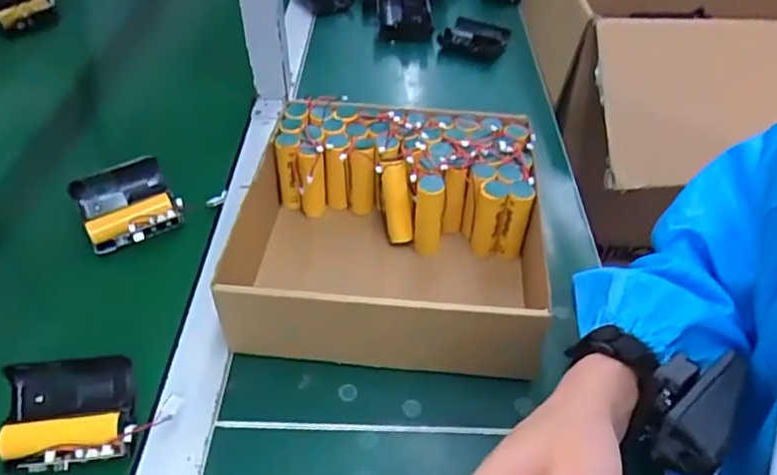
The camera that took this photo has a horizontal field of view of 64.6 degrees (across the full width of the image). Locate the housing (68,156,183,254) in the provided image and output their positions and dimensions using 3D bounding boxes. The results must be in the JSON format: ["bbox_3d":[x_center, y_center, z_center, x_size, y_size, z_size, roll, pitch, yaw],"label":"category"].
[{"bbox_3d":[-0.231,-0.031,0.546,0.080,0.041,0.063,-23,48,-24],"label":"housing"}]

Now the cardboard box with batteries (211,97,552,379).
[{"bbox_3d":[0.009,-0.010,0.507,0.230,0.088,0.230,4,43,2],"label":"cardboard box with batteries"}]

